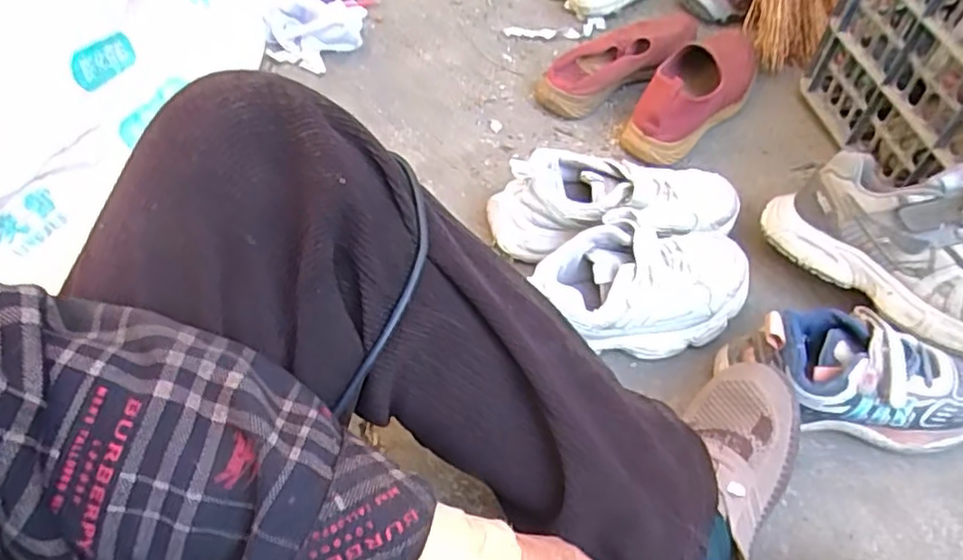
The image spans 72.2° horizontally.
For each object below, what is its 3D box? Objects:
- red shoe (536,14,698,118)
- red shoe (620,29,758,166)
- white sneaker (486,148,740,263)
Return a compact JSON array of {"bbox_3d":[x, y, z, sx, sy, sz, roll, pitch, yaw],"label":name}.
[{"bbox_3d":[0.176,-0.274,0.790,0.247,0.059,0.114,-32,61,-22],"label":"red shoe"},{"bbox_3d":[0.255,-0.226,0.761,0.085,0.088,0.252,32,60,20],"label":"red shoe"},{"bbox_3d":[0.127,-0.069,0.629,0.229,0.100,0.090,3,54,1],"label":"white sneaker"}]

